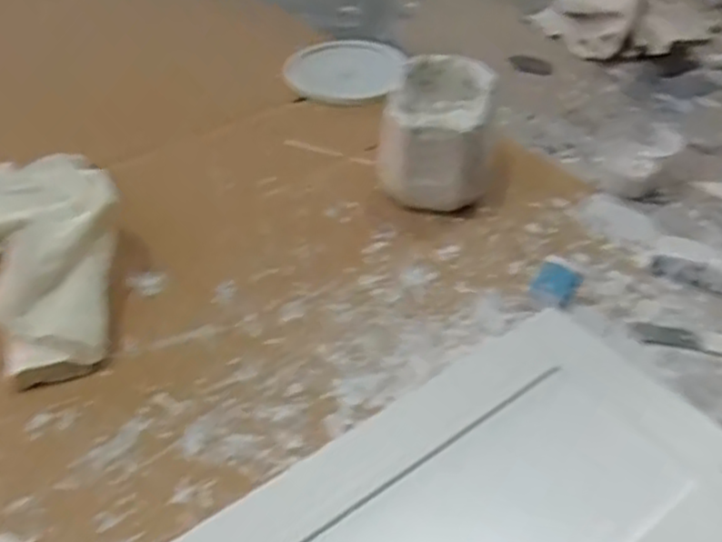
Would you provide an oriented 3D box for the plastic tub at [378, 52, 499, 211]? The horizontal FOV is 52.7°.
[{"bbox_3d":[0.063,-0.105,0.582,0.081,0.090,0.118,11,42,9],"label":"plastic tub"}]

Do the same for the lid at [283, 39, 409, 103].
[{"bbox_3d":[-0.013,-0.210,0.755,0.112,0.015,0.126,12,42,11],"label":"lid"}]

